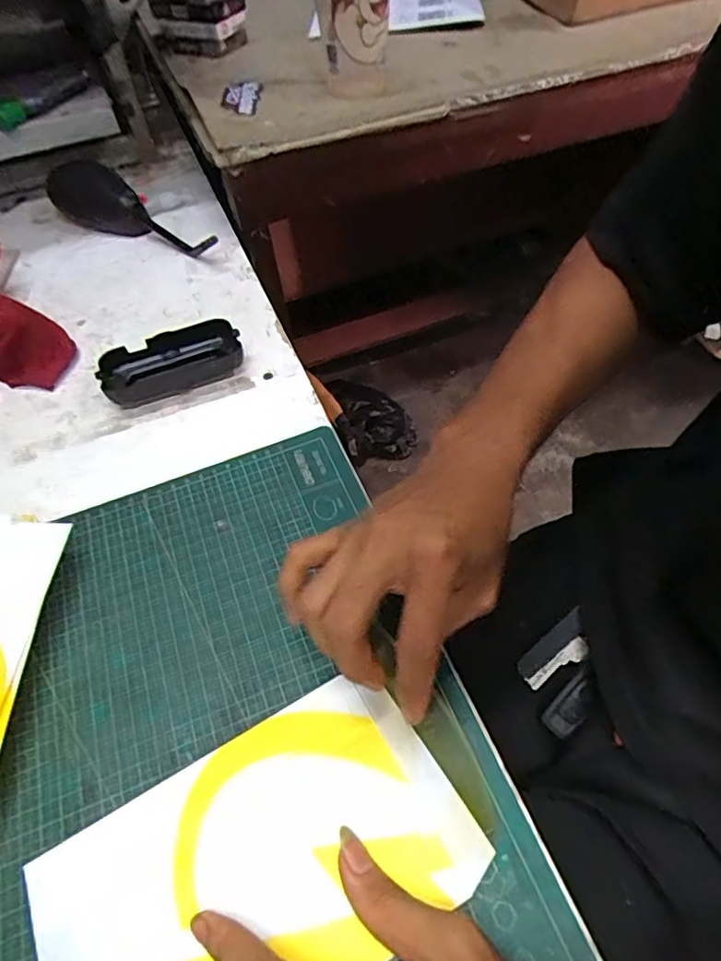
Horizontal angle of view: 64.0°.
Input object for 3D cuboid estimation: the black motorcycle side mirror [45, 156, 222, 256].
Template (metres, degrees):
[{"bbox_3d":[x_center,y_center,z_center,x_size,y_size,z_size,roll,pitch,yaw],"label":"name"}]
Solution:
[{"bbox_3d":[-0.242,-0.275,0.609,0.072,0.038,0.240,-38,58,-21],"label":"black motorcycle side mirror"}]

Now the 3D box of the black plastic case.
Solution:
[{"bbox_3d":[-0.155,-0.095,0.475,0.110,0.027,0.051,-22,53,-11],"label":"black plastic case"}]

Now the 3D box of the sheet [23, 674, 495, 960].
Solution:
[{"bbox_3d":[-0.049,0.180,0.268,0.192,0.009,0.112,-26,54,-14],"label":"sheet"}]

